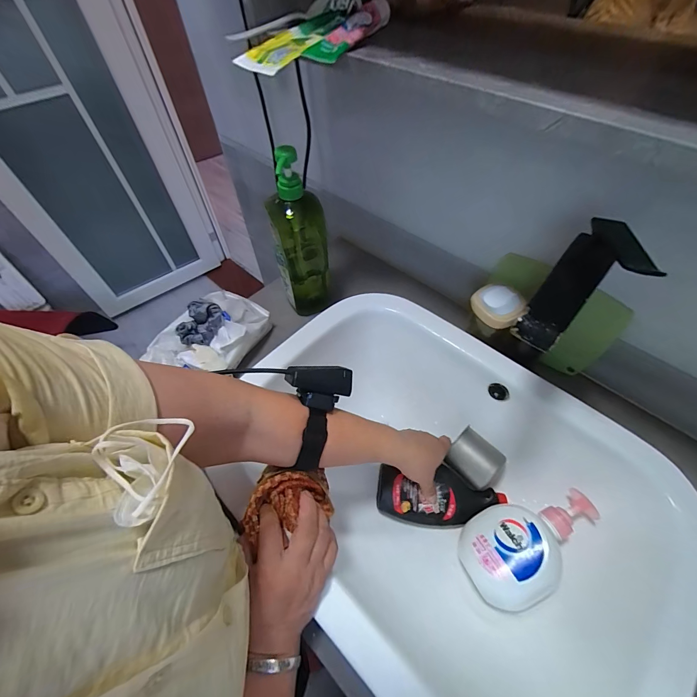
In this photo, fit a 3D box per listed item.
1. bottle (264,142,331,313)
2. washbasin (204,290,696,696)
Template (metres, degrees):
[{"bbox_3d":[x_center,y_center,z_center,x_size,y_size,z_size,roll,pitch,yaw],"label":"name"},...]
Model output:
[{"bbox_3d":[-0.083,-0.187,0.552,0.081,0.268,0.097,-13,55,-7],"label":"bottle"},{"bbox_3d":[0.123,0.189,0.453,0.516,0.136,0.408,33,62,22],"label":"washbasin"}]

